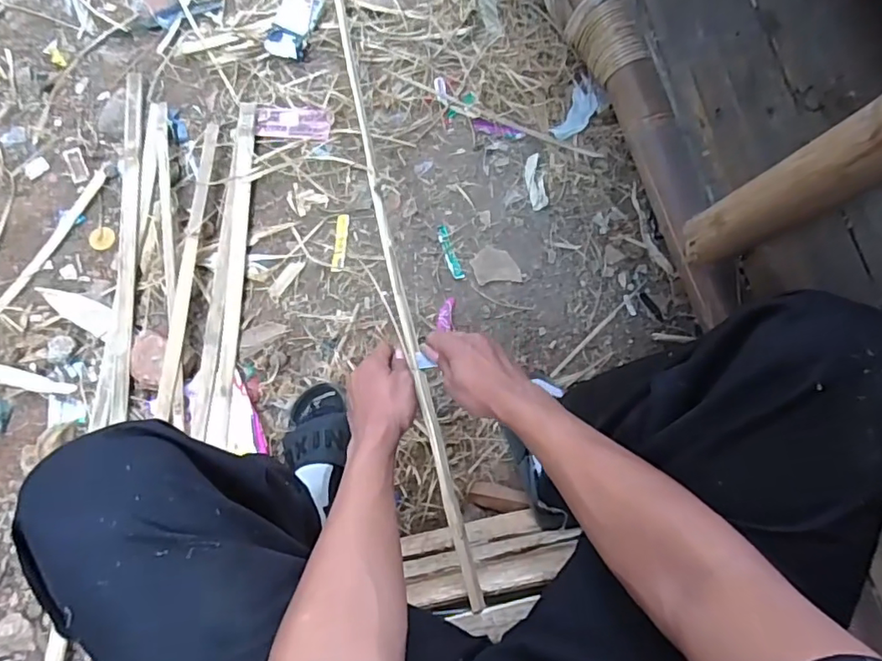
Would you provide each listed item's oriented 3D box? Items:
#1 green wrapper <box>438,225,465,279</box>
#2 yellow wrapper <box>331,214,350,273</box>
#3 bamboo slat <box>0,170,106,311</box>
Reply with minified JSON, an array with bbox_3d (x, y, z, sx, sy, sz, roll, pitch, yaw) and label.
[{"bbox_3d":[0.015,-0.125,0.894,0.019,0.004,0.090,-19,85,-7],"label":"green wrapper"},{"bbox_3d":[-0.160,-0.139,0.888,0.019,0.004,0.094,7,83,-4],"label":"yellow wrapper"},{"bbox_3d":[-0.612,-0.121,0.856,0.019,0.007,0.297,33,81,0],"label":"bamboo slat"}]

